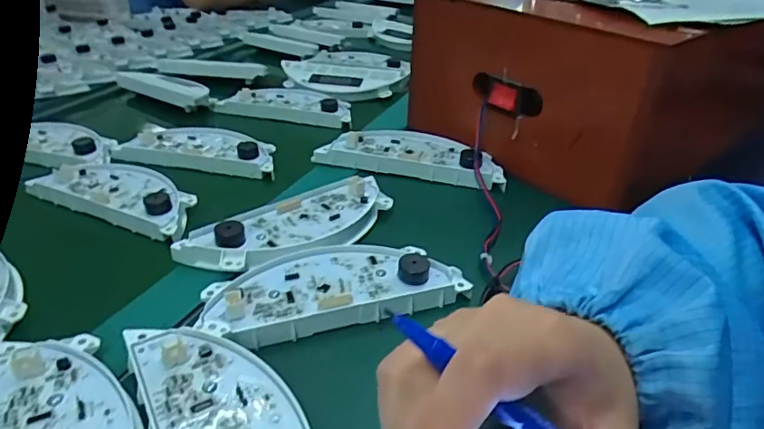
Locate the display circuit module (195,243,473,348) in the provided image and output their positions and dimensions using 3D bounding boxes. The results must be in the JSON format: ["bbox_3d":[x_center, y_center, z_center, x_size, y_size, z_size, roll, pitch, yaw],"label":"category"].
[{"bbox_3d":[-0.033,0.049,0.348,0.163,0.031,0.067,-10,33,-15],"label":"display circuit module"}]

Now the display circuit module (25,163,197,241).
[{"bbox_3d":[-0.231,-0.021,0.465,0.178,0.023,0.063,15,35,24],"label":"display circuit module"}]

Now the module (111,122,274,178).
[{"bbox_3d":[-0.188,-0.072,0.547,0.179,0.021,0.067,8,33,13],"label":"module"}]

